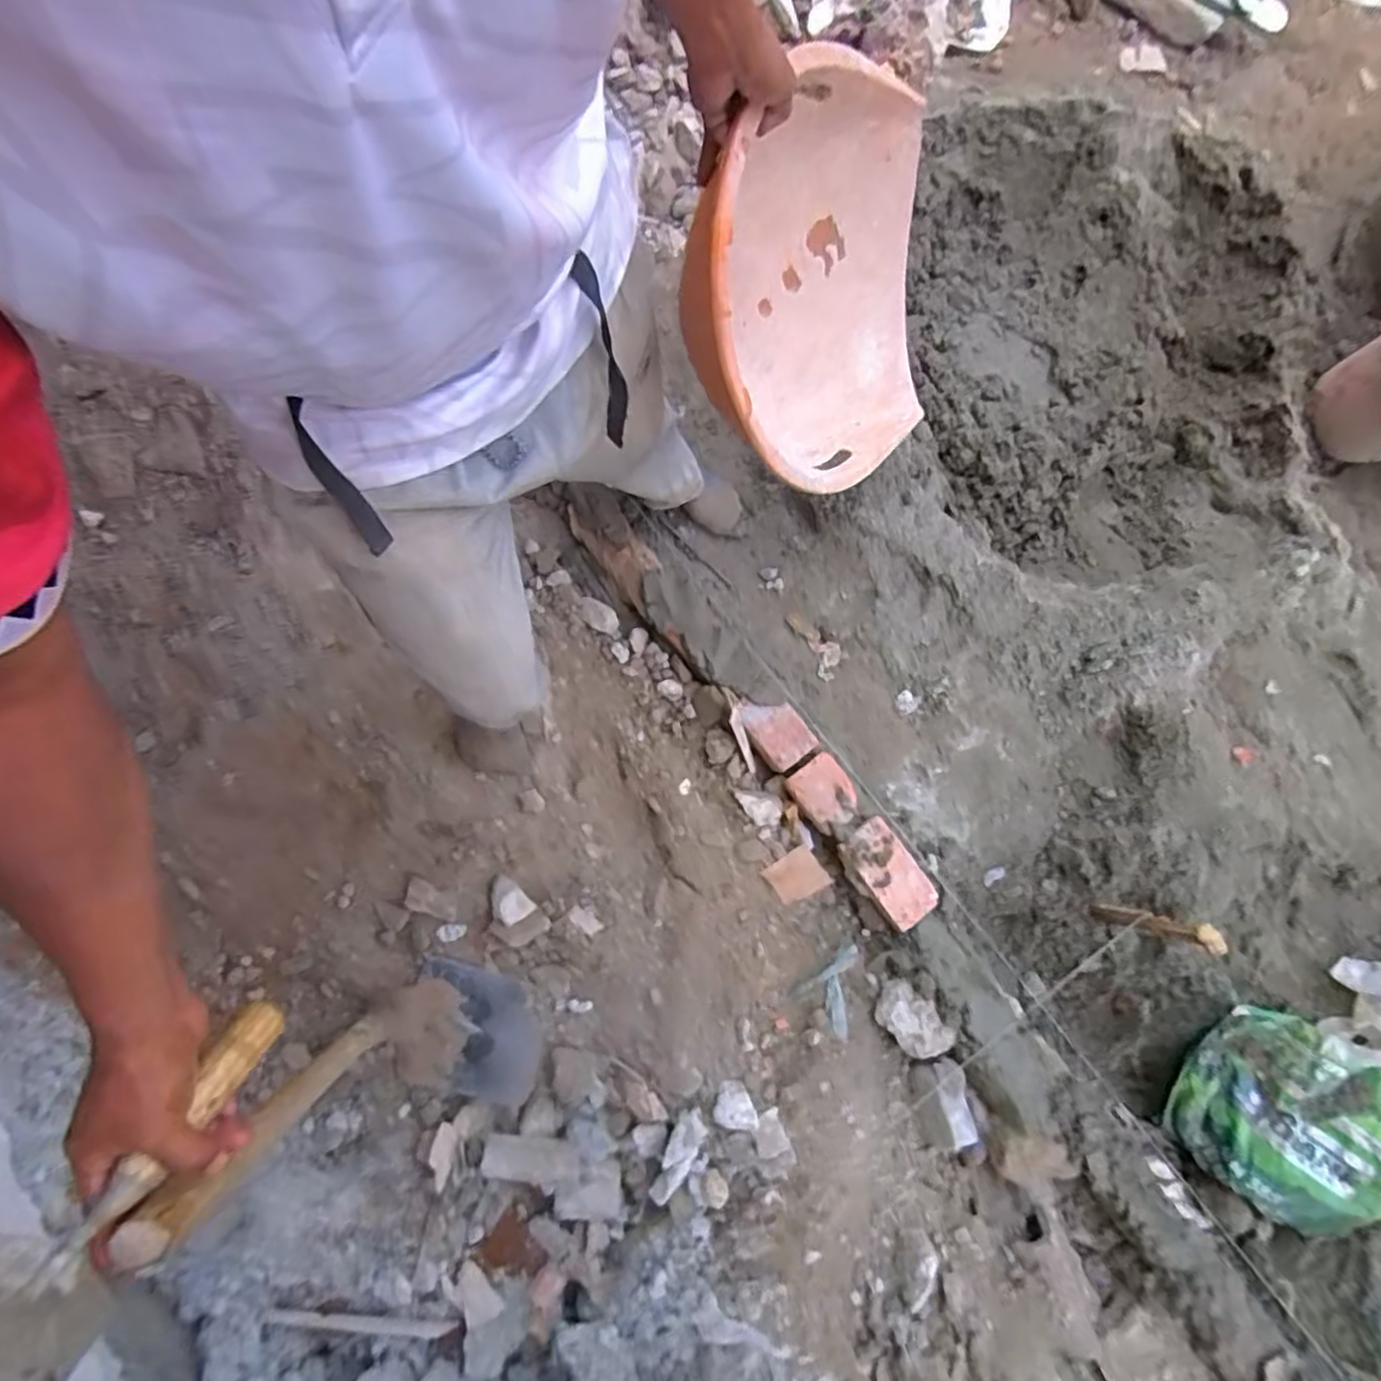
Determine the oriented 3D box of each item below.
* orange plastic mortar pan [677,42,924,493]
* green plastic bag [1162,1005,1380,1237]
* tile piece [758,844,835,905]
[{"bbox_3d":[0.160,-0.464,0.811,0.408,0.182,0.424,-23,117,-22],"label":"orange plastic mortar pan"},{"bbox_3d":[0.932,0.670,1.075,0.295,0.171,0.266,38,79,7],"label":"green plastic bag"},{"bbox_3d":[0.169,0.299,1.111,0.087,0.019,0.073,-30,79,-8],"label":"tile piece"}]

